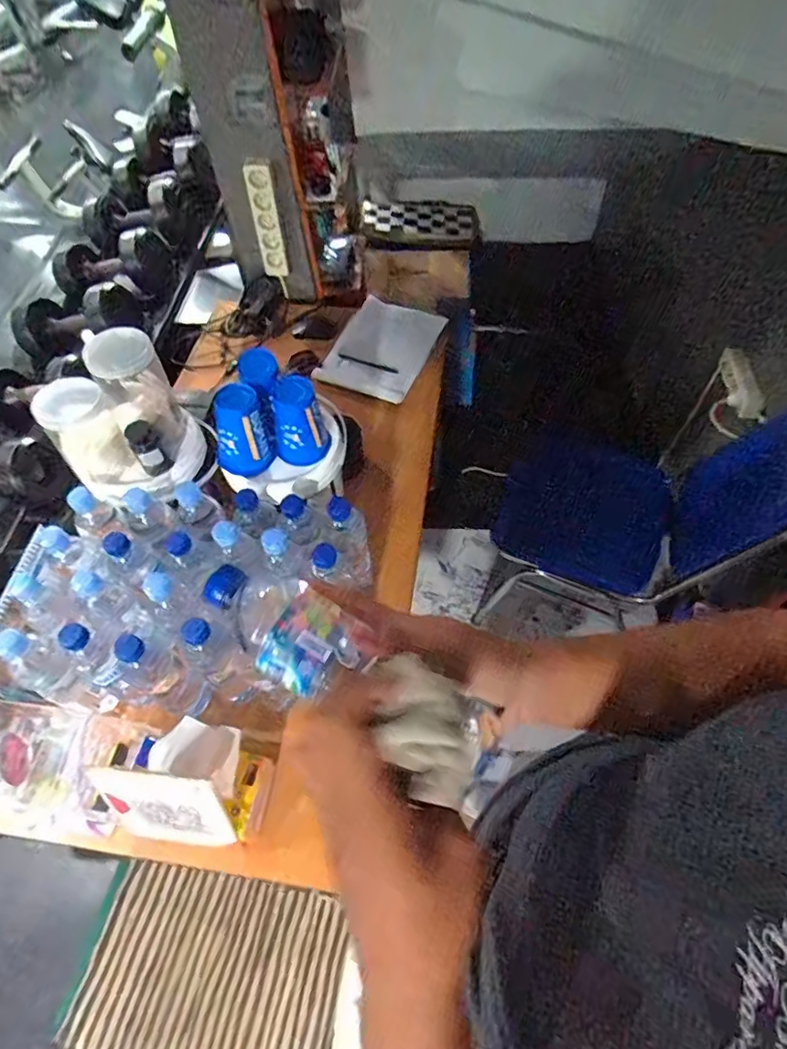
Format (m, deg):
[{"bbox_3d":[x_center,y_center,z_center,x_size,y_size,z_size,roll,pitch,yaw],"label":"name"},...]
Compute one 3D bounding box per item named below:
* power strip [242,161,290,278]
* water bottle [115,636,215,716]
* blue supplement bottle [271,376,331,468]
[{"bbox_3d":[-0.317,-0.760,1.375,0.069,0.278,0.045,-14,57,-5],"label":"power strip"},{"bbox_3d":[-0.313,0.209,0.752,0.052,0.234,0.065,29,64,21],"label":"water bottle"},{"bbox_3d":[-0.141,-0.156,0.829,0.070,0.119,0.073,5,58,7],"label":"blue supplement bottle"}]

